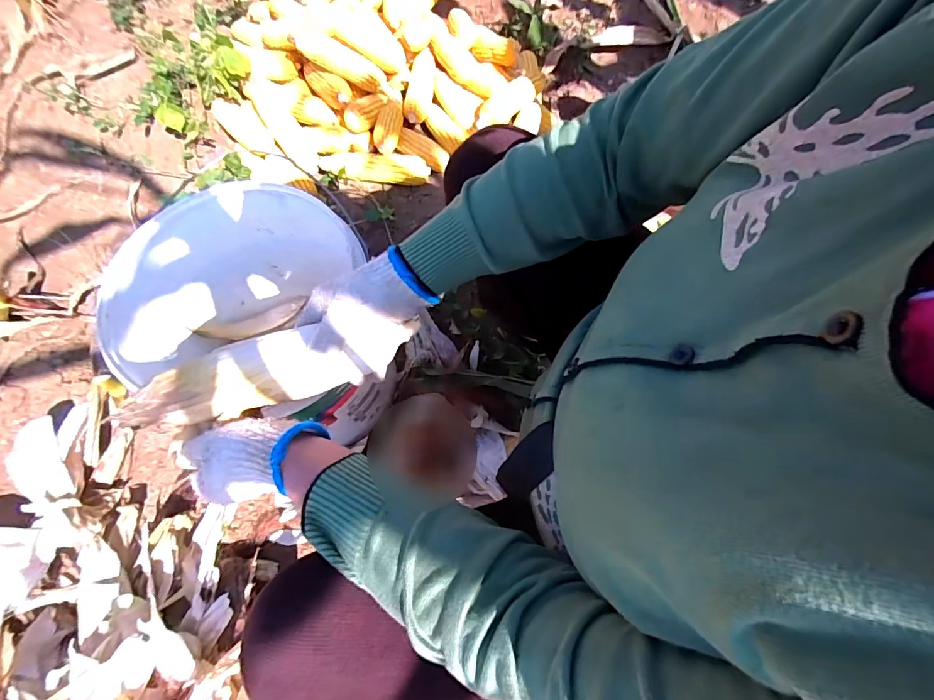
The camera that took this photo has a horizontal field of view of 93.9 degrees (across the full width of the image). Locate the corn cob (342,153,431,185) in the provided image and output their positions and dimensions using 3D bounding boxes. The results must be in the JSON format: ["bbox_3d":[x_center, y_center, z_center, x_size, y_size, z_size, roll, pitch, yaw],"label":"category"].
[{"bbox_3d":[-0.164,-0.370,0.889,0.174,0.052,0.059,11,68,1],"label":"corn cob"}]

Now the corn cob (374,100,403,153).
[{"bbox_3d":[-0.157,-0.458,0.879,0.049,0.040,0.132,6,68,-1],"label":"corn cob"}]

